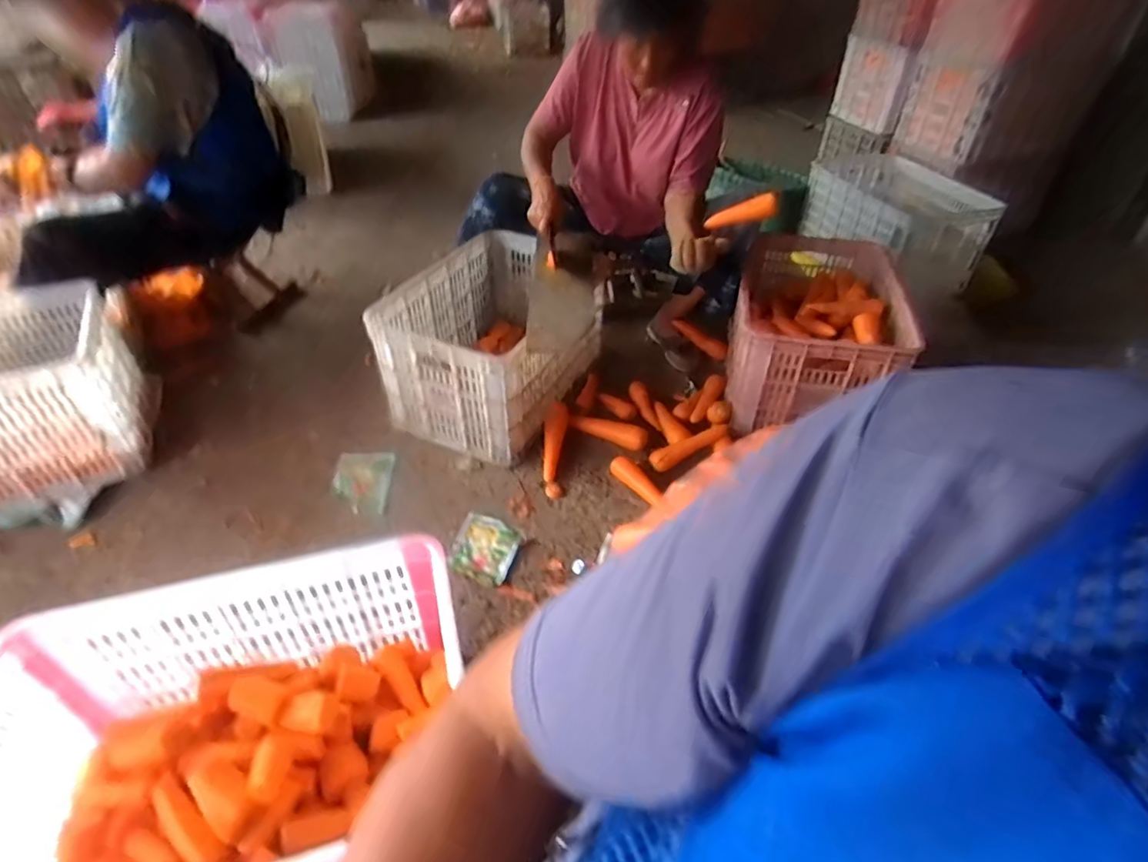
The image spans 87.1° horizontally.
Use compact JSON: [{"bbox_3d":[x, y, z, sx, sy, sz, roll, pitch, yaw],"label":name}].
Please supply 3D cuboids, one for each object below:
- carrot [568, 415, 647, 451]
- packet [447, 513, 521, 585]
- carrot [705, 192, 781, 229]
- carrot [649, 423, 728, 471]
[{"bbox_3d":[0.077,0.000,1.357,0.175,0.052,0.051,16,42,-2],"label":"carrot"},{"bbox_3d":[-0.171,0.222,1.160,0.124,0.017,0.140,14,42,14],"label":"packet"},{"bbox_3d":[0.356,-0.460,1.284,0.161,0.046,0.042,-6,33,35],"label":"carrot"},{"bbox_3d":[0.254,0.032,1.331,0.188,0.034,0.045,-26,46,-8],"label":"carrot"}]

